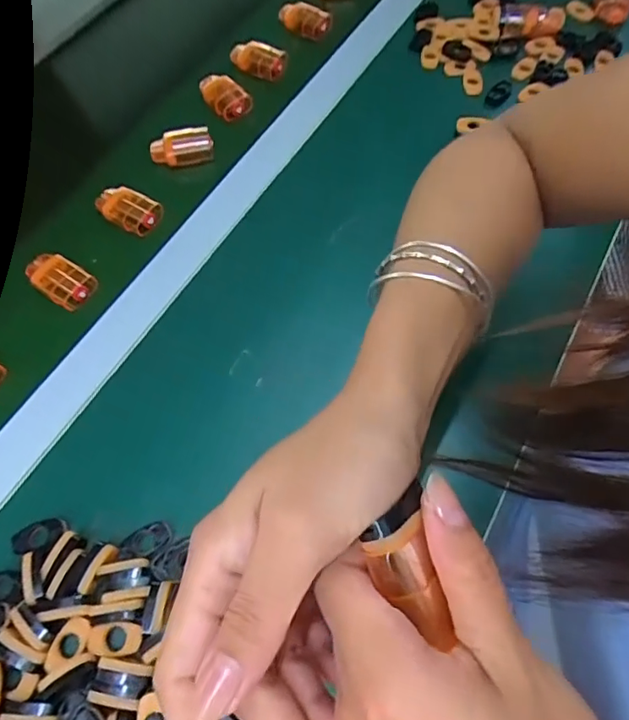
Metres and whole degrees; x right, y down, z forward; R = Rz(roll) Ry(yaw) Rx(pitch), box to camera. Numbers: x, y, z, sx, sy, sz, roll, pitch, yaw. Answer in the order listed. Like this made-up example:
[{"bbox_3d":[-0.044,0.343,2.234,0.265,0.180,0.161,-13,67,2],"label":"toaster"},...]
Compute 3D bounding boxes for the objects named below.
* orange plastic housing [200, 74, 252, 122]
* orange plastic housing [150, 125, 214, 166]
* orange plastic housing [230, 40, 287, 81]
[{"bbox_3d":[-0.094,-0.271,0.527,0.062,0.022,0.029,40,70,21],"label":"orange plastic housing"},{"bbox_3d":[-0.130,-0.208,0.498,0.060,0.024,0.030,-11,62,-4],"label":"orange plastic housing"},{"bbox_3d":[-0.060,-0.322,0.550,0.059,0.024,0.025,16,64,11],"label":"orange plastic housing"}]

